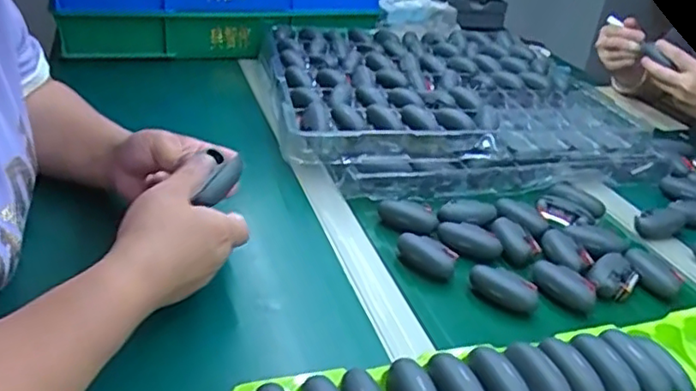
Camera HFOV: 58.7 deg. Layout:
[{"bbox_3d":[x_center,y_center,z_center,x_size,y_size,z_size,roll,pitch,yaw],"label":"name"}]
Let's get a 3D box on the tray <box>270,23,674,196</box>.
[{"bbox_3d":[0.129,-0.145,0.885,0.471,0.072,0.410,0,30,-14],"label":"tray"}]

